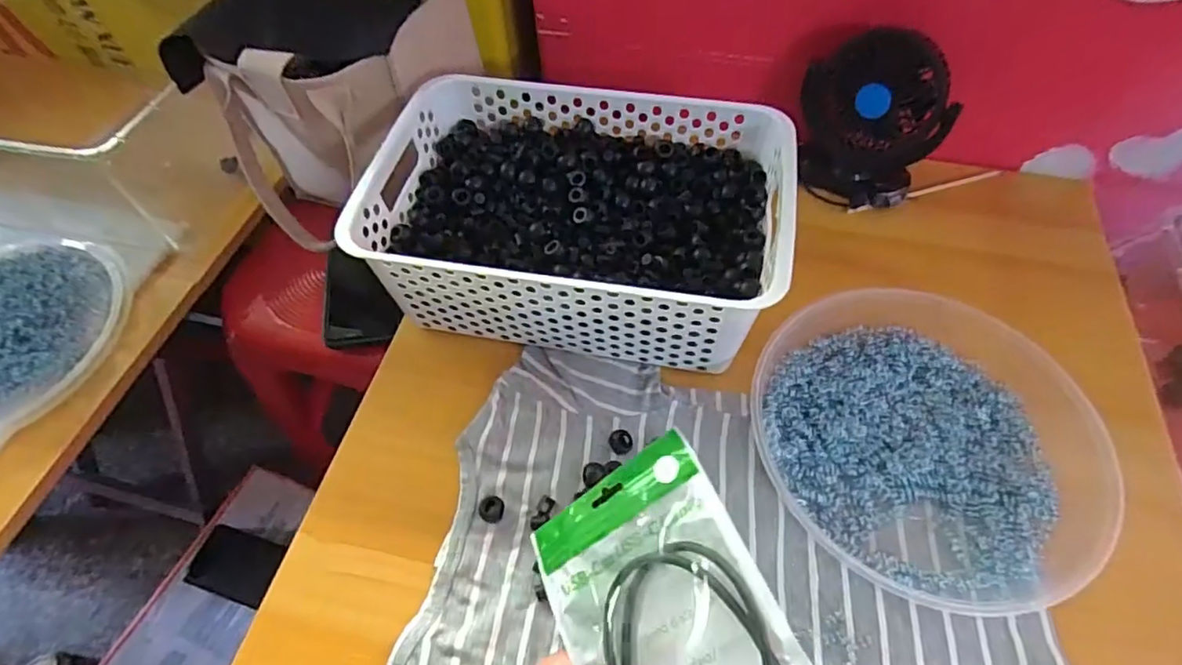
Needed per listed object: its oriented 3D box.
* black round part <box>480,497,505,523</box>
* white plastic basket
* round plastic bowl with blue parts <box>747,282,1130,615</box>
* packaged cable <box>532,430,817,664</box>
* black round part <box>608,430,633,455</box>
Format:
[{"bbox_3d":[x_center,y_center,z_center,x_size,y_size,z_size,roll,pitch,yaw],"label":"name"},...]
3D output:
[{"bbox_3d":[-0.069,0.121,0.405,0.017,0.006,0.018,-1,57,1],"label":"black round part"},{"bbox_3d":[-0.006,-0.091,0.475,0.299,0.108,0.203,8,58,7],"label":"white plastic basket"},{"bbox_3d":[0.226,0.072,0.405,0.197,0.045,0.225,-31,61,-17],"label":"round plastic bowl with blue parts"},{"bbox_3d":[0.039,0.151,0.296,0.113,0.010,0.171,-39,53,15],"label":"packaged cable"},{"bbox_3d":[0.021,0.080,0.426,0.017,0.011,0.019,-7,57,-3],"label":"black round part"}]

